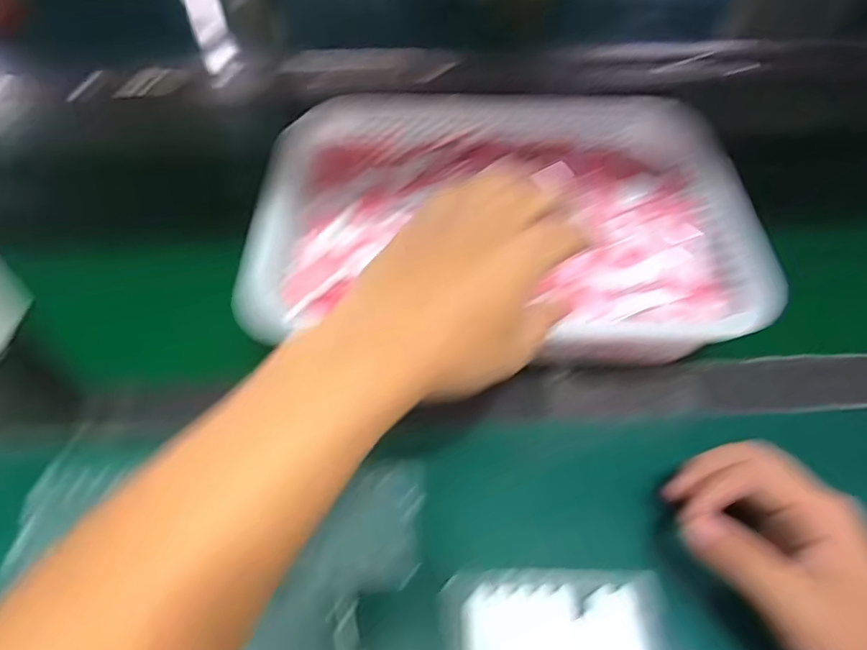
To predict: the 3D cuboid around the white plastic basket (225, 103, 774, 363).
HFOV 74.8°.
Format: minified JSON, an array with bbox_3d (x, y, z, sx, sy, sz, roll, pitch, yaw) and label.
[{"bbox_3d":[0.048,-0.100,0.484,0.372,0.068,0.288,-1,53,2],"label":"white plastic basket"}]

